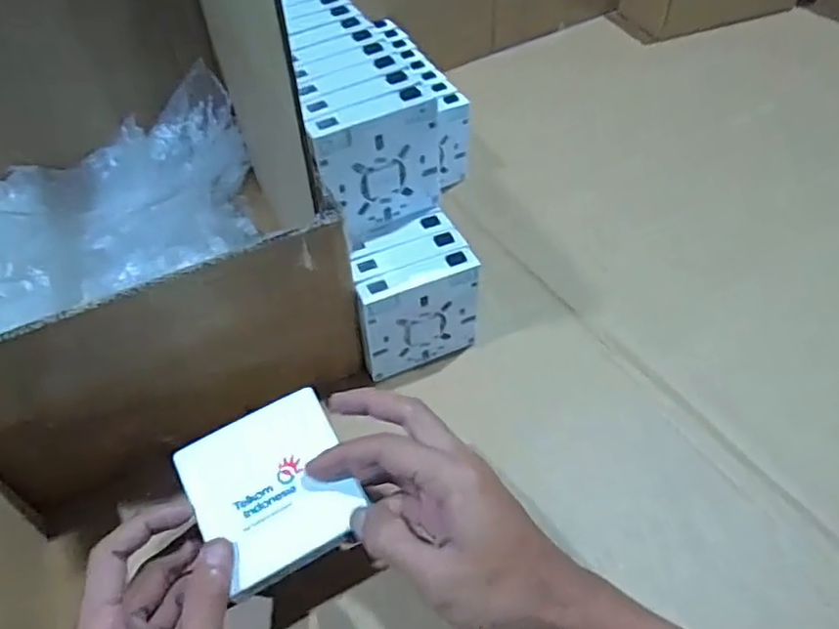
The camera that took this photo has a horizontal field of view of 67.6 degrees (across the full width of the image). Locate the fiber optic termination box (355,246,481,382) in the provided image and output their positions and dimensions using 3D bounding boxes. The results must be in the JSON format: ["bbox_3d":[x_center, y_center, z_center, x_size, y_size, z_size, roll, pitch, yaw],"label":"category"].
[{"bbox_3d":[0.000,0.001,0.448,0.086,0.082,0.023,-20,52,-15],"label":"fiber optic termination box"}]

